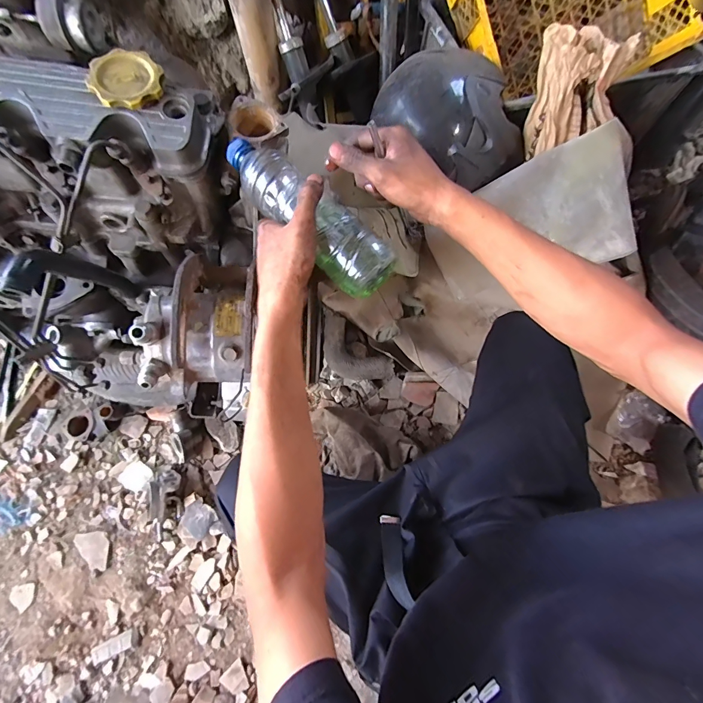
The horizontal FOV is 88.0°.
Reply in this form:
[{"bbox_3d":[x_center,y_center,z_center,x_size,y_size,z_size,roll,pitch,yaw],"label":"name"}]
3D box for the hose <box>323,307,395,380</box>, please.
[{"bbox_3d":[-0.005,0.002,0.906,0.226,0.066,0.112,40,75,19],"label":"hose"}]

